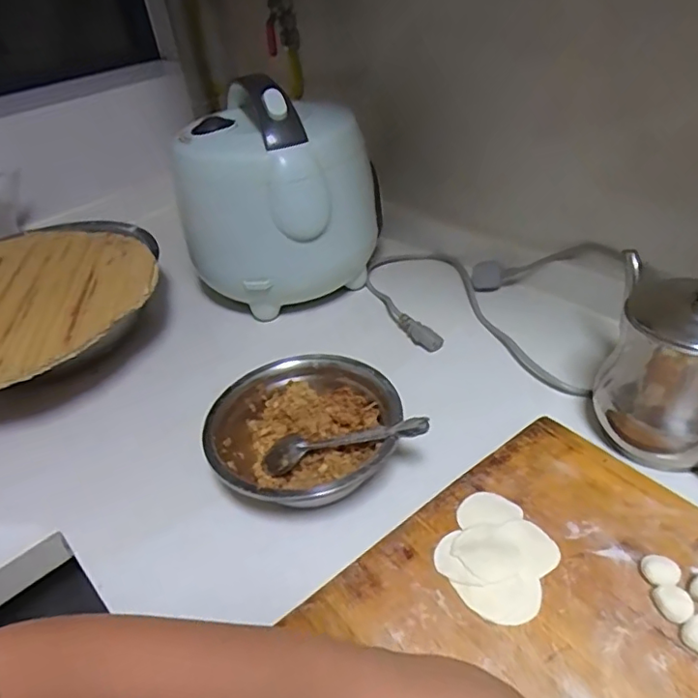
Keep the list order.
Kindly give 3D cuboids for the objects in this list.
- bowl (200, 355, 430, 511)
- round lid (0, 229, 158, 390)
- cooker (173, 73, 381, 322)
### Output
[{"bbox_3d":[-0.038,0.079,0.515,0.167,0.064,0.167,-4,37,3],"label":"bowl"},{"bbox_3d":[-0.392,-0.059,0.651,0.326,0.014,0.316,-4,35,3],"label":"round lid"},{"bbox_3d":[-0.096,-0.190,0.722,0.225,0.261,0.193,-16,38,-12],"label":"cooker"}]

